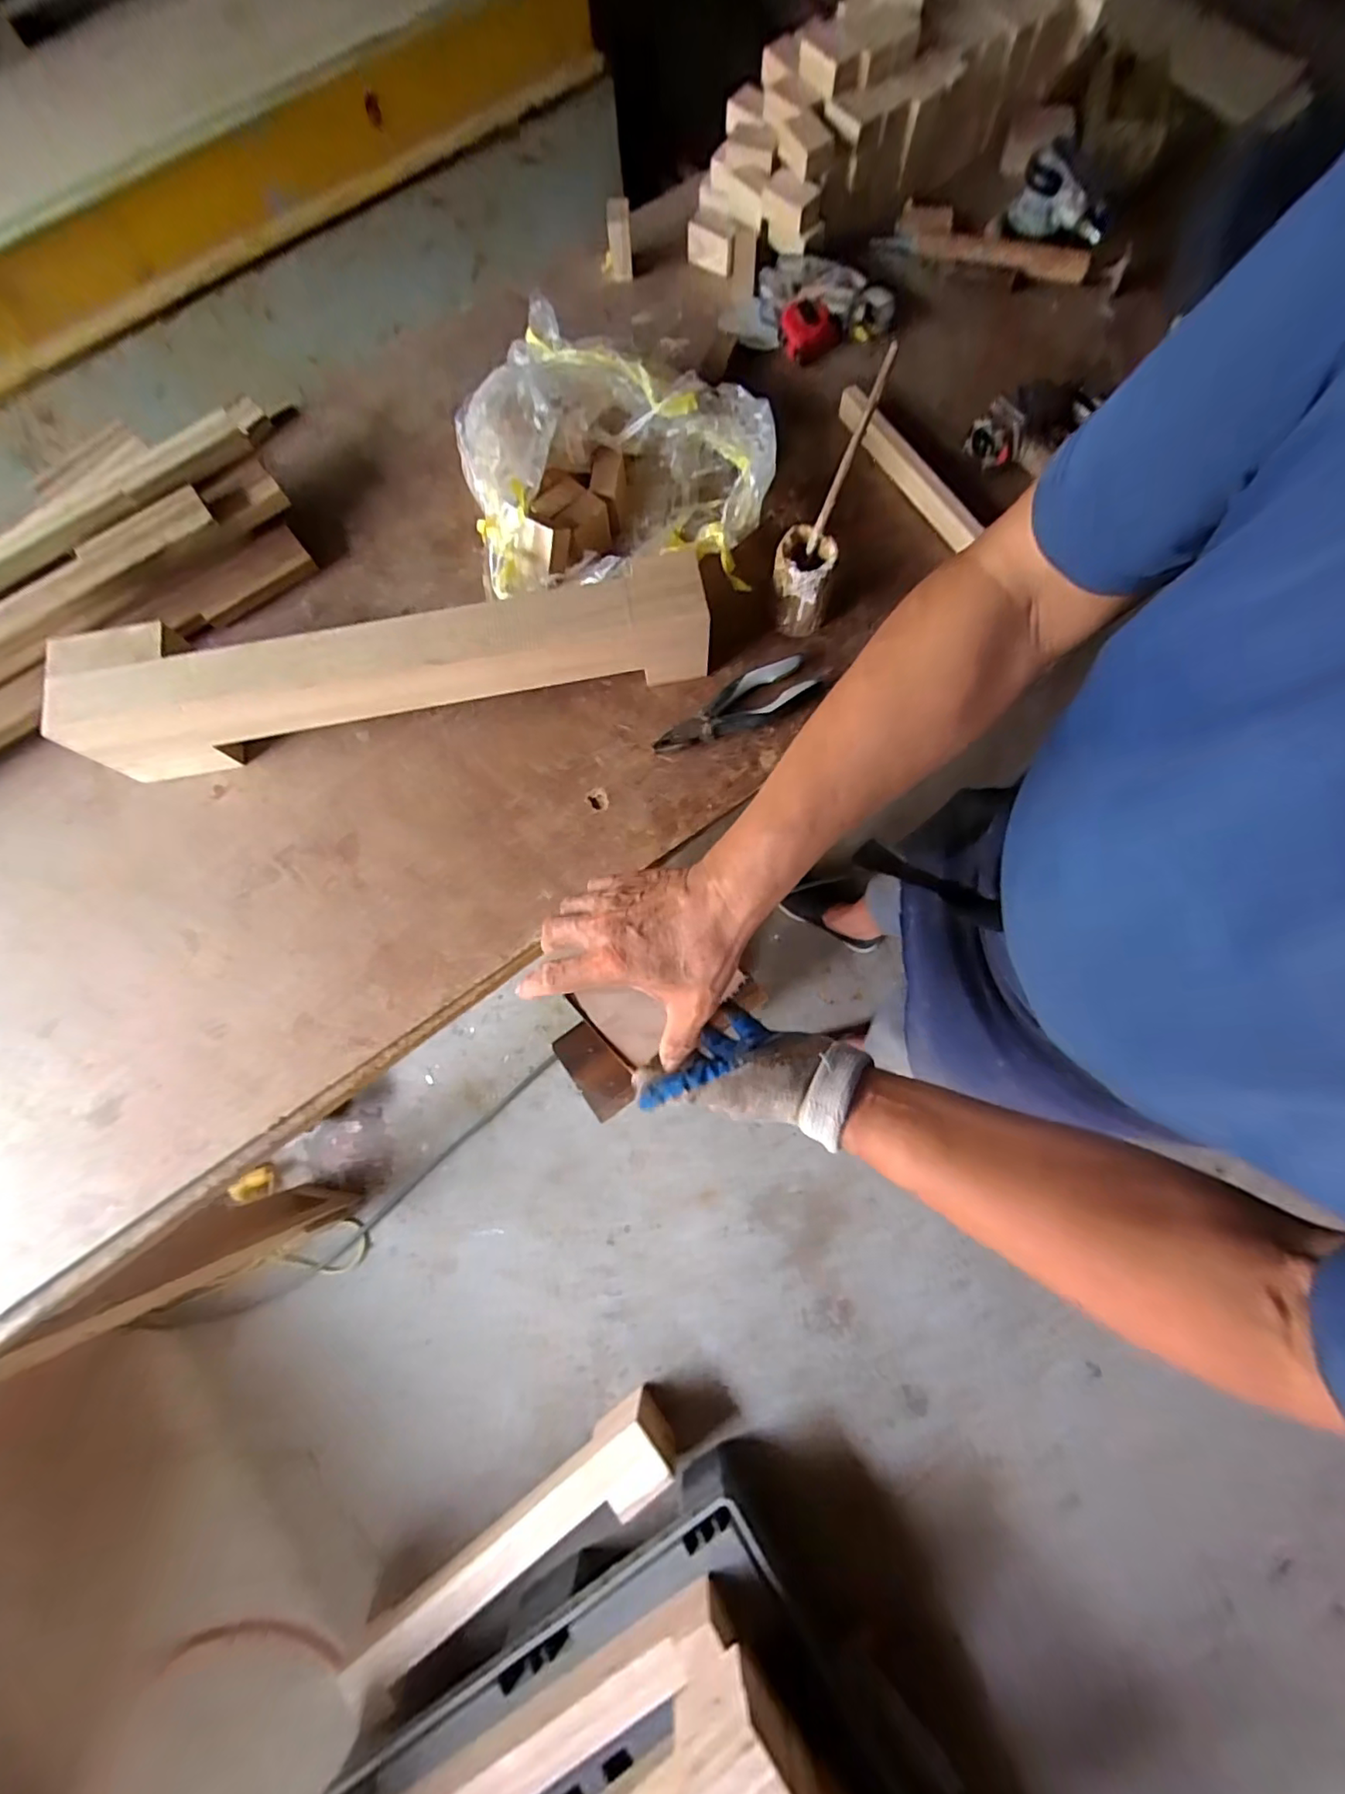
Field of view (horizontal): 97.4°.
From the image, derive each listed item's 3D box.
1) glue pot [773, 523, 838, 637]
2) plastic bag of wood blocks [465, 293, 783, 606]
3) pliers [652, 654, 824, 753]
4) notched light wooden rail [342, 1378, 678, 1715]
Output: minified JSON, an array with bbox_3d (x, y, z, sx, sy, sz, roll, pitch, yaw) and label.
[{"bbox_3d":[0.139,-0.341,0.641,0.061,0.090,0.059,11,77,5],"label":"glue pot"},{"bbox_3d":[-0.060,-0.487,0.667,0.327,0.141,0.310,-3,76,2],"label":"plastic bag of wood blocks"},{"bbox_3d":[0.068,-0.206,0.645,0.186,0.028,0.055,-27,78,-4],"label":"pliers"},{"bbox_3d":[-0.286,1.137,1.023,0.662,0.109,0.119,-34,79,-6],"label":"notched light wooden rail"}]

